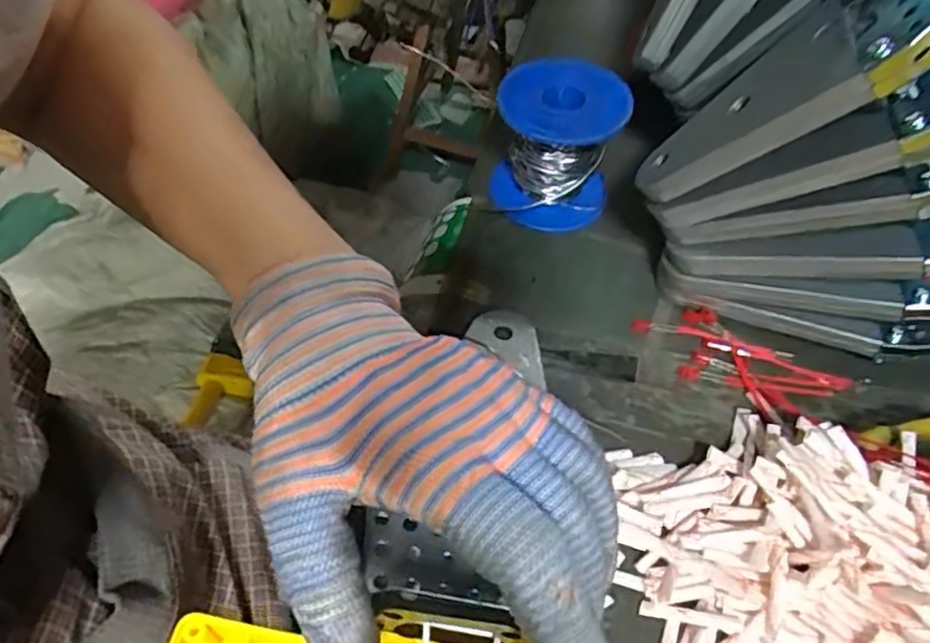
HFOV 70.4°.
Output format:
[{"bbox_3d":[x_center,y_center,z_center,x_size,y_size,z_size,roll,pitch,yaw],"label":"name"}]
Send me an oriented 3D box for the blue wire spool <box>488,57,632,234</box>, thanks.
[{"bbox_3d":[0.047,-0.089,0.344,0.063,0.068,0.060,9,54,6],"label":"blue wire spool"}]

